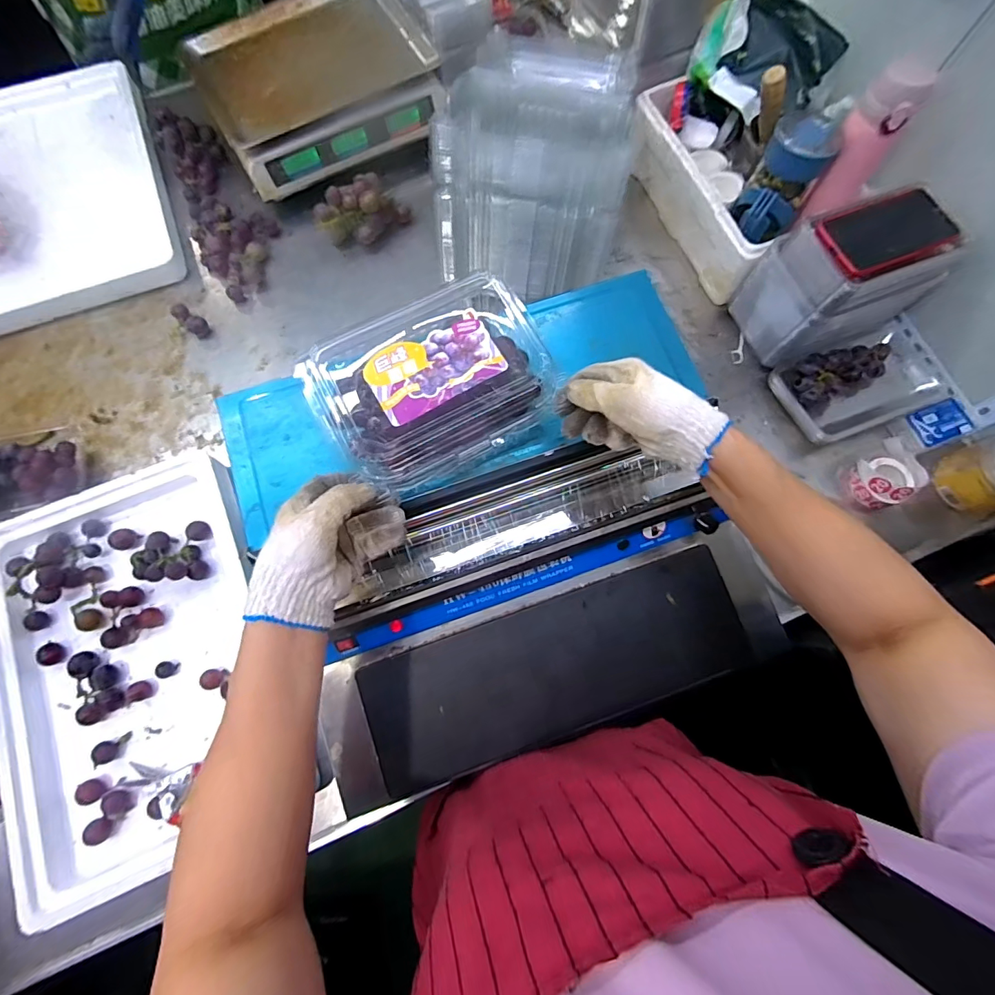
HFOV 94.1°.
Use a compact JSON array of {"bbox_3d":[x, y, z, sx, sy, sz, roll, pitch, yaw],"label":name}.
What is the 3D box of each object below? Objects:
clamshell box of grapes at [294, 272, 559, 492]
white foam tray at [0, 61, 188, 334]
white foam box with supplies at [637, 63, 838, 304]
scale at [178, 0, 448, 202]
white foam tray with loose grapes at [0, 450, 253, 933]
[{"bbox_3d":[-0.057,-0.109,0.408,0.195,0.077,0.152,-29,77,-7],"label":"clamshell box of grapes"},{"bbox_3d":[-0.737,-0.493,0.746,0.394,0.045,0.488,-18,76,-5],"label":"white foam tray"},{"bbox_3d":[0.343,-0.473,0.672,0.132,0.183,0.299,-22,76,-6],"label":"white foam box with supplies"},{"bbox_3d":[-0.284,-0.671,0.762,0.359,0.121,0.303,-29,77,-7],"label":"scale"},{"bbox_3d":[-0.424,0.192,0.549,0.302,0.054,0.445,-22,76,-6],"label":"white foam tray with loose grapes"}]

